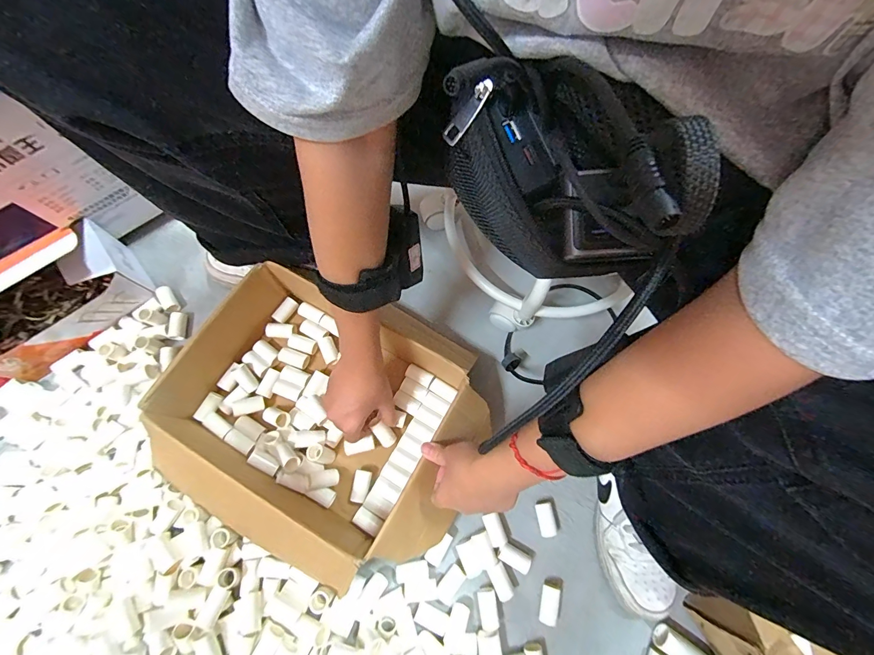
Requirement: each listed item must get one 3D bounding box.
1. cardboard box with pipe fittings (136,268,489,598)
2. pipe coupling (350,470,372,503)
[{"bbox_3d":[-0.125,0.100,0.437,0.318,0.094,0.294,29,69,8],"label":"cardboard box with pipe fittings"},{"bbox_3d":[-0.091,0.187,0.450,0.020,0.014,0.035,12,72,4],"label":"pipe coupling"}]

